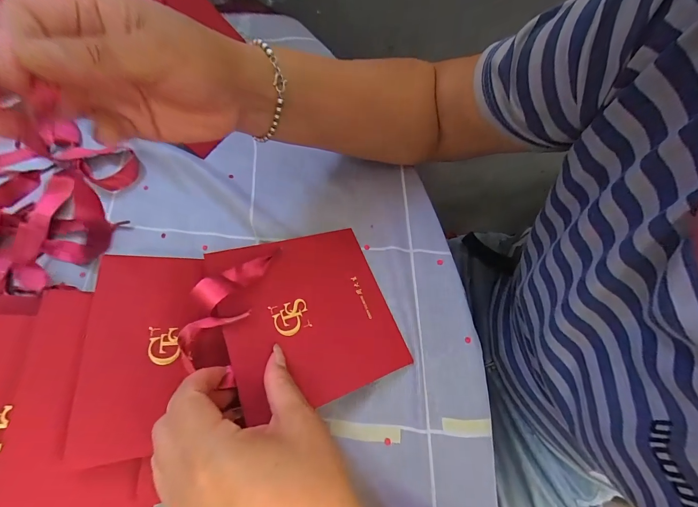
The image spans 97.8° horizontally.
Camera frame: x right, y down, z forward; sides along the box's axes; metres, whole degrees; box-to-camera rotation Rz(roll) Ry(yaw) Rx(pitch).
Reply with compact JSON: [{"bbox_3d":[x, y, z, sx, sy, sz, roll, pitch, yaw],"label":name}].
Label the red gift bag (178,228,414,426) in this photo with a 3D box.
[{"bbox_3d":[-0.039,0.047,0.243,0.159,0.020,0.137,-13,71,-28],"label":"red gift bag"}]

